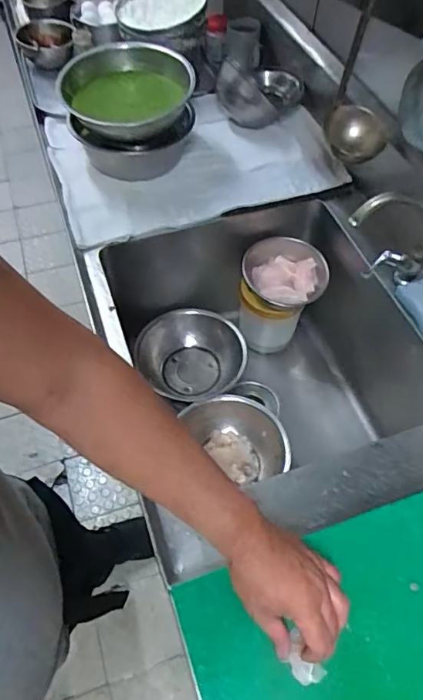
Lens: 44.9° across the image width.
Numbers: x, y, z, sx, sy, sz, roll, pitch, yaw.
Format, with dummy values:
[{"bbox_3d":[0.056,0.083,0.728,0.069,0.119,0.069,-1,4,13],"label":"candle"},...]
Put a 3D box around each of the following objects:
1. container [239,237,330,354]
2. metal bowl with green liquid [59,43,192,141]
[{"bbox_3d":[0.164,-0.122,1.212,0.180,0.230,0.159,15,56,10],"label":"container"},{"bbox_3d":[-0.182,-0.548,1.078,0.261,0.080,0.249,-1,59,2],"label":"metal bowl with green liquid"}]

